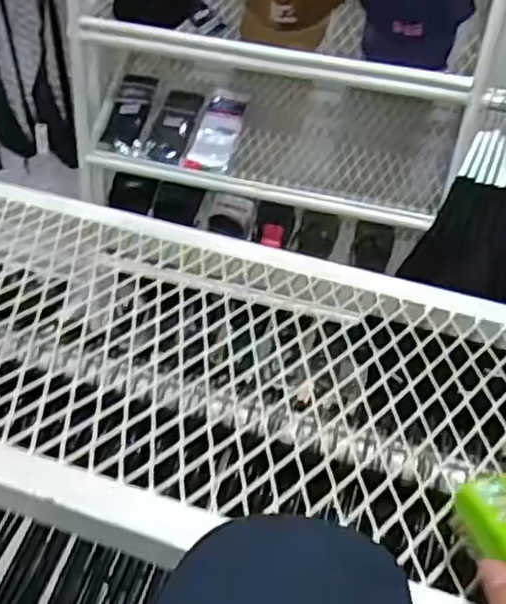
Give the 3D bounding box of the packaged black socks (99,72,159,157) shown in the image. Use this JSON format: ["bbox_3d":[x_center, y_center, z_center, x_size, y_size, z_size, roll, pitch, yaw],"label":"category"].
[{"bbox_3d":[-0.289,-0.443,1.627,0.097,0.022,0.227,10,71,7],"label":"packaged black socks"}]

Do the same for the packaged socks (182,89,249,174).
[{"bbox_3d":[-0.078,-0.387,1.573,0.096,0.021,0.204,15,73,13],"label":"packaged socks"}]

